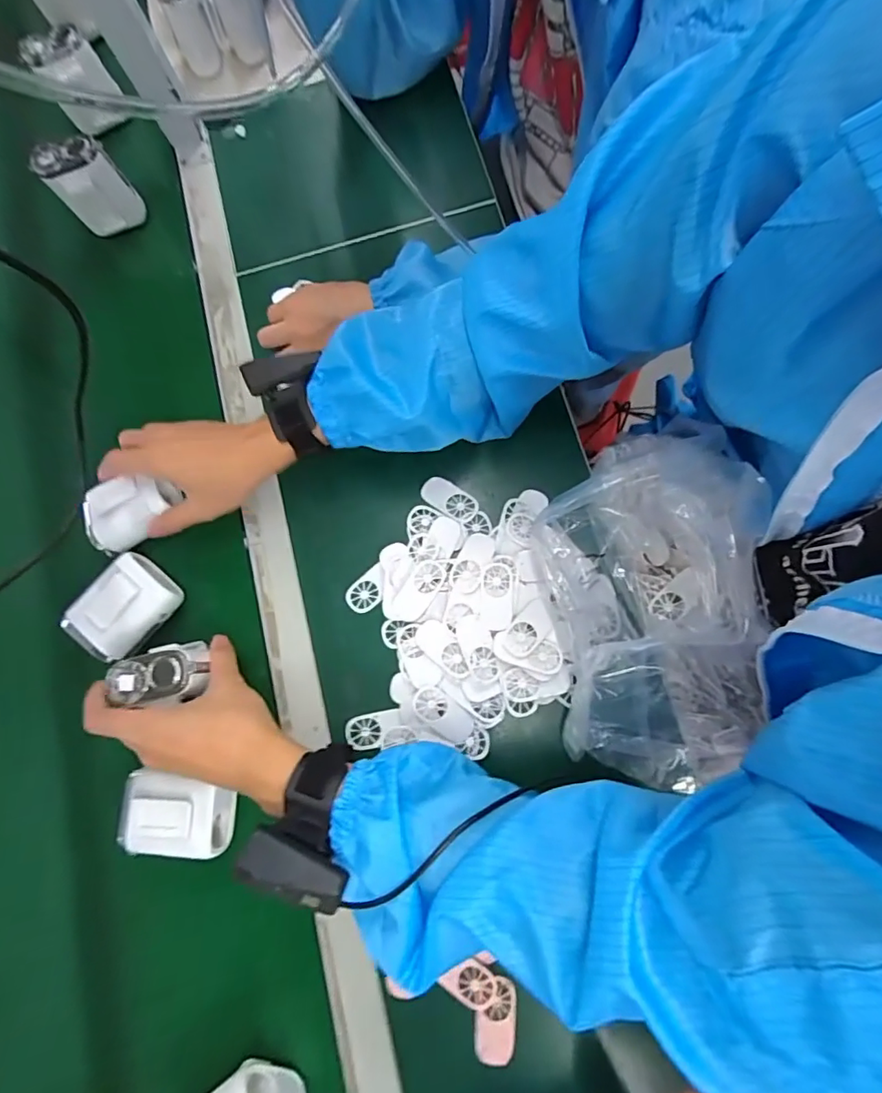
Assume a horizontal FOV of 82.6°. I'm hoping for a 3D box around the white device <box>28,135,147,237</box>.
[{"bbox_3d":[-0.381,-0.391,0.549,0.074,0.084,0.034,-28,76,-6],"label":"white device"}]

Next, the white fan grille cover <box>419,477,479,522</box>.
[{"bbox_3d":[0.008,-0.045,0.479,0.059,0.007,0.029,31,78,9],"label":"white fan grille cover"}]

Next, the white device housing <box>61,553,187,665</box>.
[{"bbox_3d":[-0.289,0.055,0.454,0.064,0.030,0.085,40,79,11],"label":"white device housing"}]

